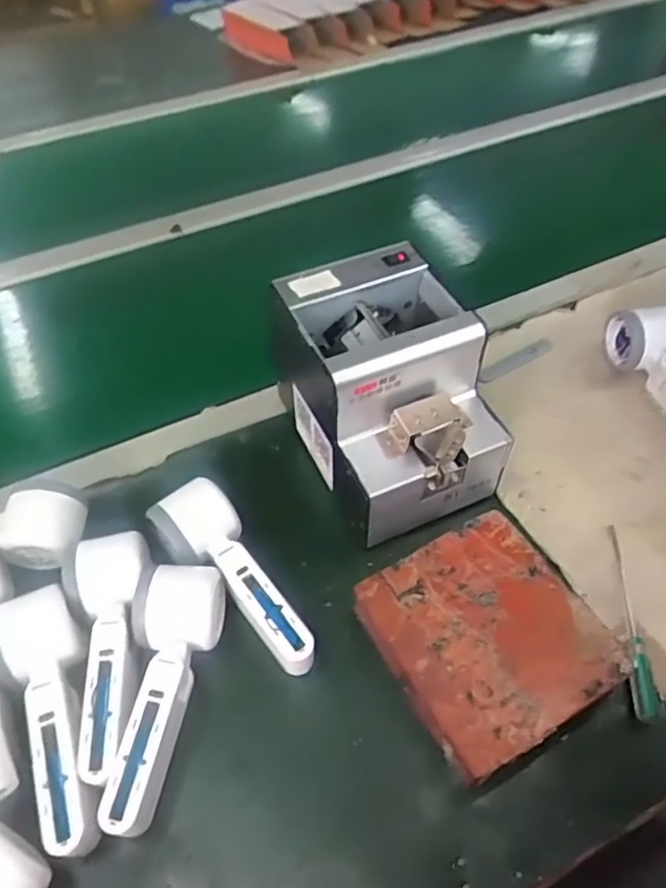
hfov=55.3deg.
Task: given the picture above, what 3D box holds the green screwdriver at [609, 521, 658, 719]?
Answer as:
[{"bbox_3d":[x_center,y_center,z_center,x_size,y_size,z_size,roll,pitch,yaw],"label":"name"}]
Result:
[{"bbox_3d":[0.220,0.123,0.471,0.018,0.014,0.153,4,51,5],"label":"green screwdriver"}]

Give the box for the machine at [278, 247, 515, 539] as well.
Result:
[{"bbox_3d":[0.046,-0.036,0.515,0.128,0.156,0.165,-18,53,-13],"label":"machine"}]

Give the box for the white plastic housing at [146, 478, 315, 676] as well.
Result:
[{"bbox_3d":[-0.070,0.097,0.468,0.057,0.048,0.158,-34,58,-24],"label":"white plastic housing"}]

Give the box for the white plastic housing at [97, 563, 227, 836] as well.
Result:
[{"bbox_3d":[-0.120,0.161,0.424,0.058,0.061,0.163,9,52,9],"label":"white plastic housing"}]

